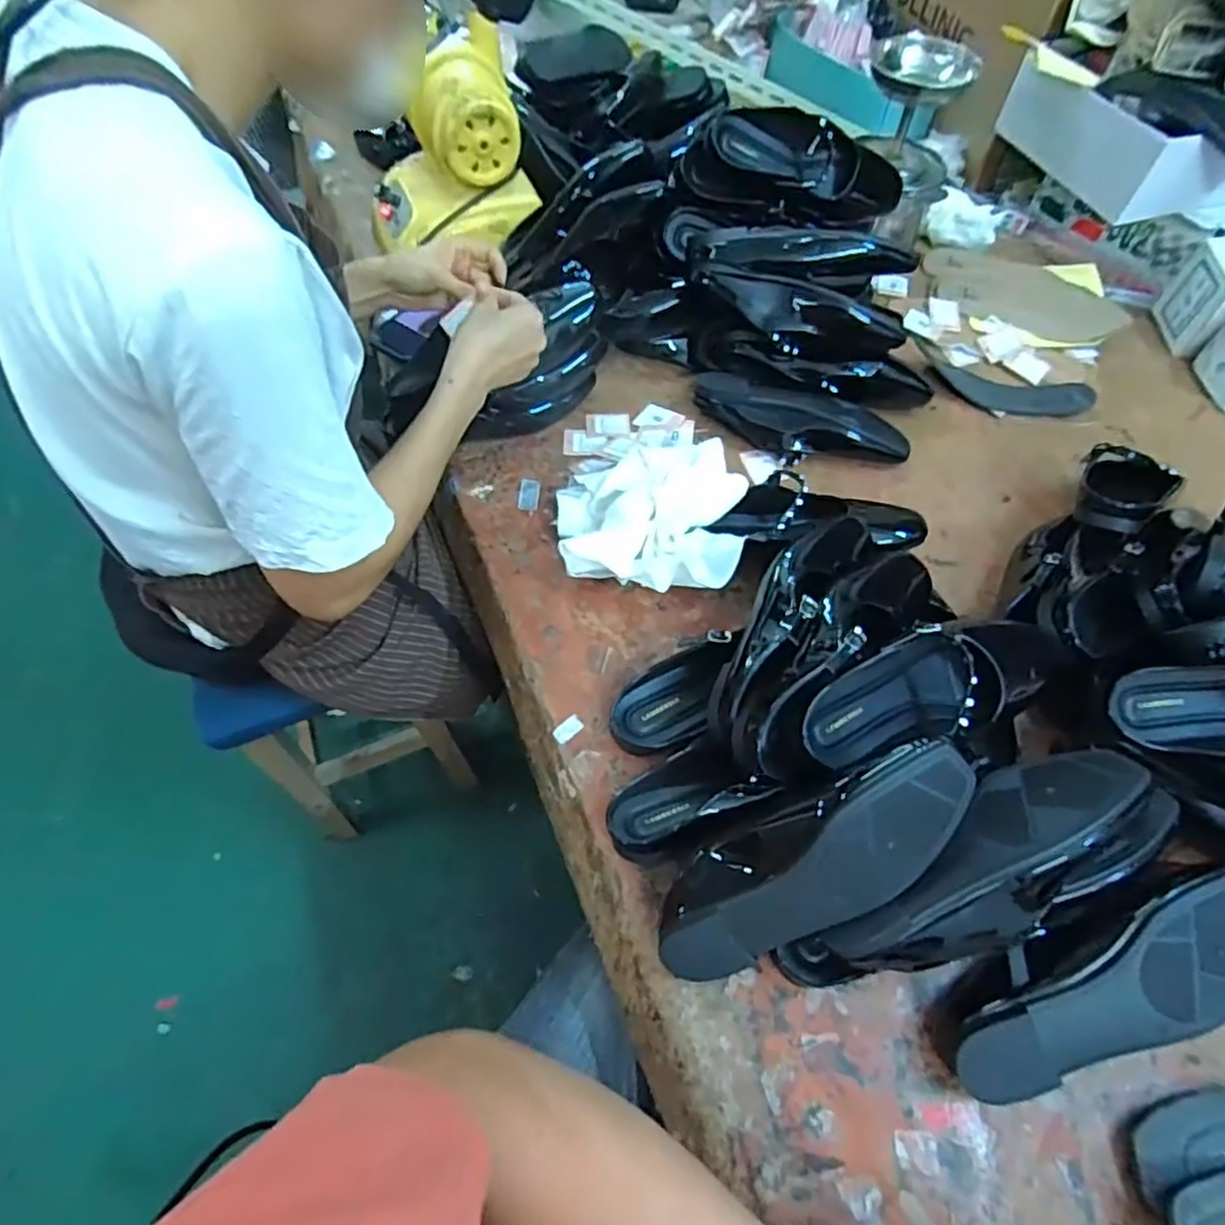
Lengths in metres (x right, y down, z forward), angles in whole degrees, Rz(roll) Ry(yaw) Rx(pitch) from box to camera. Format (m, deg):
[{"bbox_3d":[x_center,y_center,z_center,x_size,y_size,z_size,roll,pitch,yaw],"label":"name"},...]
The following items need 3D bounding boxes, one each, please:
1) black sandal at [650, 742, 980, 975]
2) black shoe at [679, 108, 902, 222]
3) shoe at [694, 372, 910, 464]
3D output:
[{"bbox_3d":[0.129,0.162,0.448,0.226,0.062,0.083,-38,62,17],"label":"black sandal"},{"bbox_3d":[0.210,-0.518,0.784,0.252,0.073,0.089,17,60,8],"label":"black shoe"},{"bbox_3d":[0.205,-0.208,0.749,0.232,0.042,0.069,15,60,6],"label":"shoe"}]

